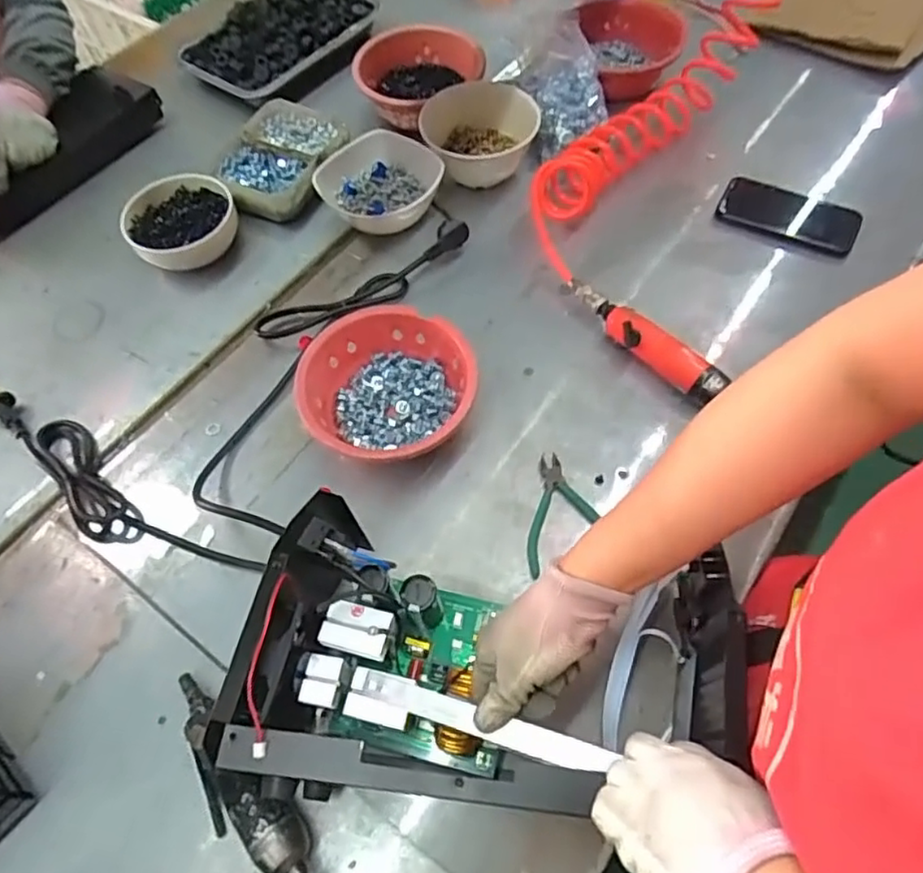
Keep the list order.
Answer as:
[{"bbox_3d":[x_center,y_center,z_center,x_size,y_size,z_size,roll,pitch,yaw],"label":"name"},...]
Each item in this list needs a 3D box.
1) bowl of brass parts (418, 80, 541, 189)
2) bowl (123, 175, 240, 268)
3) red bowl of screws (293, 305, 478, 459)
[{"bbox_3d":[0.024,-0.387,0.844,0.155,0.077,0.144,-3,60,1],"label":"bowl of brass parts"},{"bbox_3d":[-0.355,-0.263,0.820,0.136,0.054,0.155,-24,62,-10],"label":"bowl"},{"bbox_3d":[-0.076,-0.043,0.663,0.170,0.075,0.172,-1,61,2],"label":"red bowl of screws"}]

